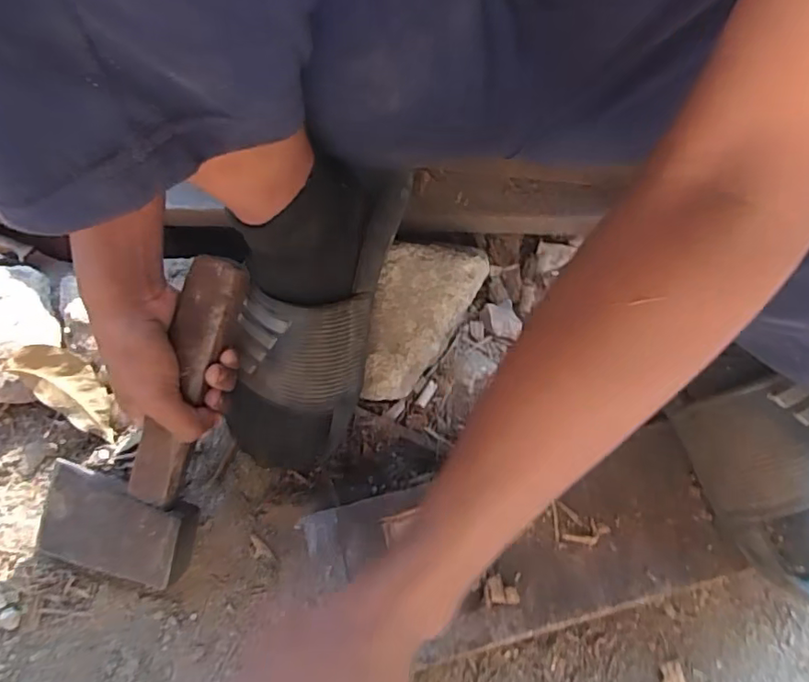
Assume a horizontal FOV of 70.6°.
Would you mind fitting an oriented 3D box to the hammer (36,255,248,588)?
[{"bbox_3d":[-0.176,0.053,0.400,0.107,0.040,0.242,23,98,6],"label":"hammer"}]

